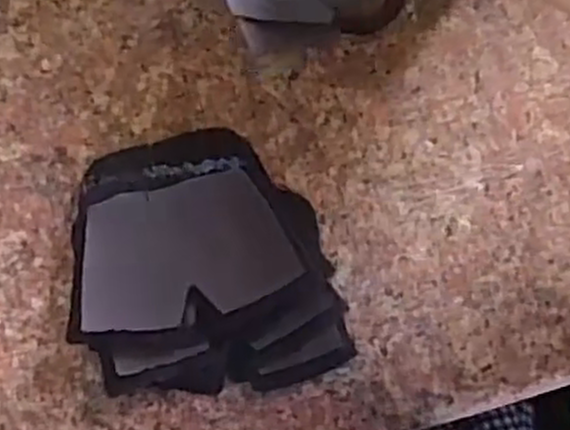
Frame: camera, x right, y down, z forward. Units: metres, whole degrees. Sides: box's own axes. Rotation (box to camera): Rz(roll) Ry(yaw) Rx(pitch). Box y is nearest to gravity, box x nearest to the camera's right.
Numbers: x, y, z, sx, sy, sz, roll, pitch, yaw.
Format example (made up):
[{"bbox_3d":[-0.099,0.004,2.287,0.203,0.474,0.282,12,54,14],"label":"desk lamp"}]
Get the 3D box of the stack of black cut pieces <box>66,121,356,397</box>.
[{"bbox_3d":[-0.031,0.020,0.335,0.112,0.021,0.106,-1,86,-7],"label":"stack of black cut pieces"}]

